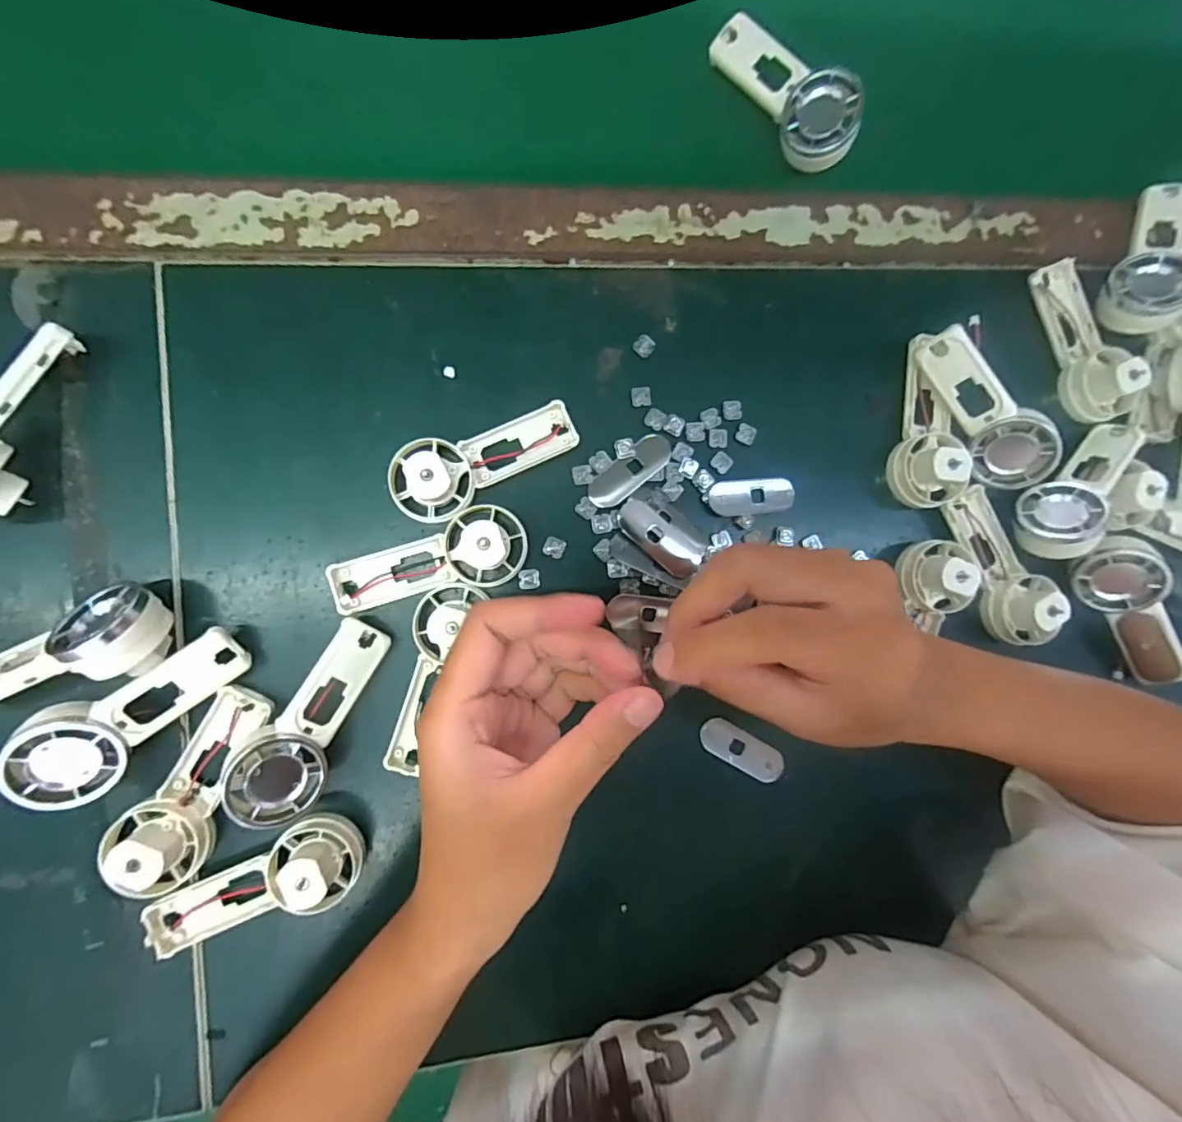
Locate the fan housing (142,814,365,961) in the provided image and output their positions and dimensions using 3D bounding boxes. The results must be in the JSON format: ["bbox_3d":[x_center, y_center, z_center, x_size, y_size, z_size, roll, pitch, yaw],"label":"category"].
[{"bbox_3d":[-0.152,0.149,0.246,0.093,0.030,0.037,-23,92,-7],"label":"fan housing"}]

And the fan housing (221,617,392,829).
[{"bbox_3d":[-0.127,0.072,0.251,0.037,0.018,0.094,38,71,-30],"label":"fan housing"}]

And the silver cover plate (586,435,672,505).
[{"bbox_3d":[0.021,-0.047,0.286,0.049,0.004,0.018,-42,94,-6],"label":"silver cover plate"}]

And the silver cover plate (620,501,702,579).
[{"bbox_3d":[0.036,-0.012,0.287,0.049,0.004,0.020,43,84,-5],"label":"silver cover plate"}]

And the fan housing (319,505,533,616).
[{"bbox_3d":[-0.076,0.003,0.261,0.092,0.029,0.037,-22,92,-7],"label":"fan housing"}]

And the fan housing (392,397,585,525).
[{"bbox_3d":[-0.050,-0.050,0.267,0.091,0.020,0.035,-28,93,-20],"label":"fan housing"}]

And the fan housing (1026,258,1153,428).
[{"bbox_3d":[0.281,-0.126,0.308,0.029,0.032,0.092,-23,92,-7],"label":"fan housing"}]

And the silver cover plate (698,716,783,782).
[{"bbox_3d":[0.081,0.101,0.293,0.049,0.004,0.018,31,84,2],"label":"silver cover plate"}]

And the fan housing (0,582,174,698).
[{"bbox_3d":[-0.230,0.037,0.236,0.090,0.034,0.039,-15,91,-8],"label":"fan housing"}]

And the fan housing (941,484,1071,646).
[{"bbox_3d":[0.229,0.003,0.299,0.034,0.028,0.089,-21,92,-7],"label":"fan housing"}]

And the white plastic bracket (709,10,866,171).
[{"bbox_3d":[0.105,-0.251,0.293,0.093,0.020,0.039,50,117,7],"label":"white plastic bracket"}]

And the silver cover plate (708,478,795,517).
[{"bbox_3d":[0.087,-0.035,0.295,0.048,0.004,0.018,-5,90,-8],"label":"silver cover plate"}]

